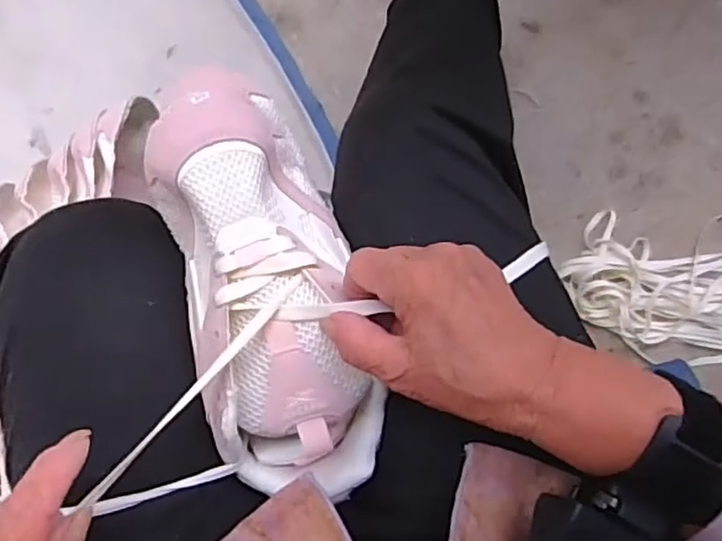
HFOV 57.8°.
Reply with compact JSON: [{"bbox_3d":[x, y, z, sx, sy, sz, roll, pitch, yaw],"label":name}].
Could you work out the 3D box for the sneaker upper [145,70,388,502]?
[{"bbox_3d":[-0.050,0.010,0.356,0.088,0.070,0.228,-14,93,-3],"label":"sneaker upper"}]

